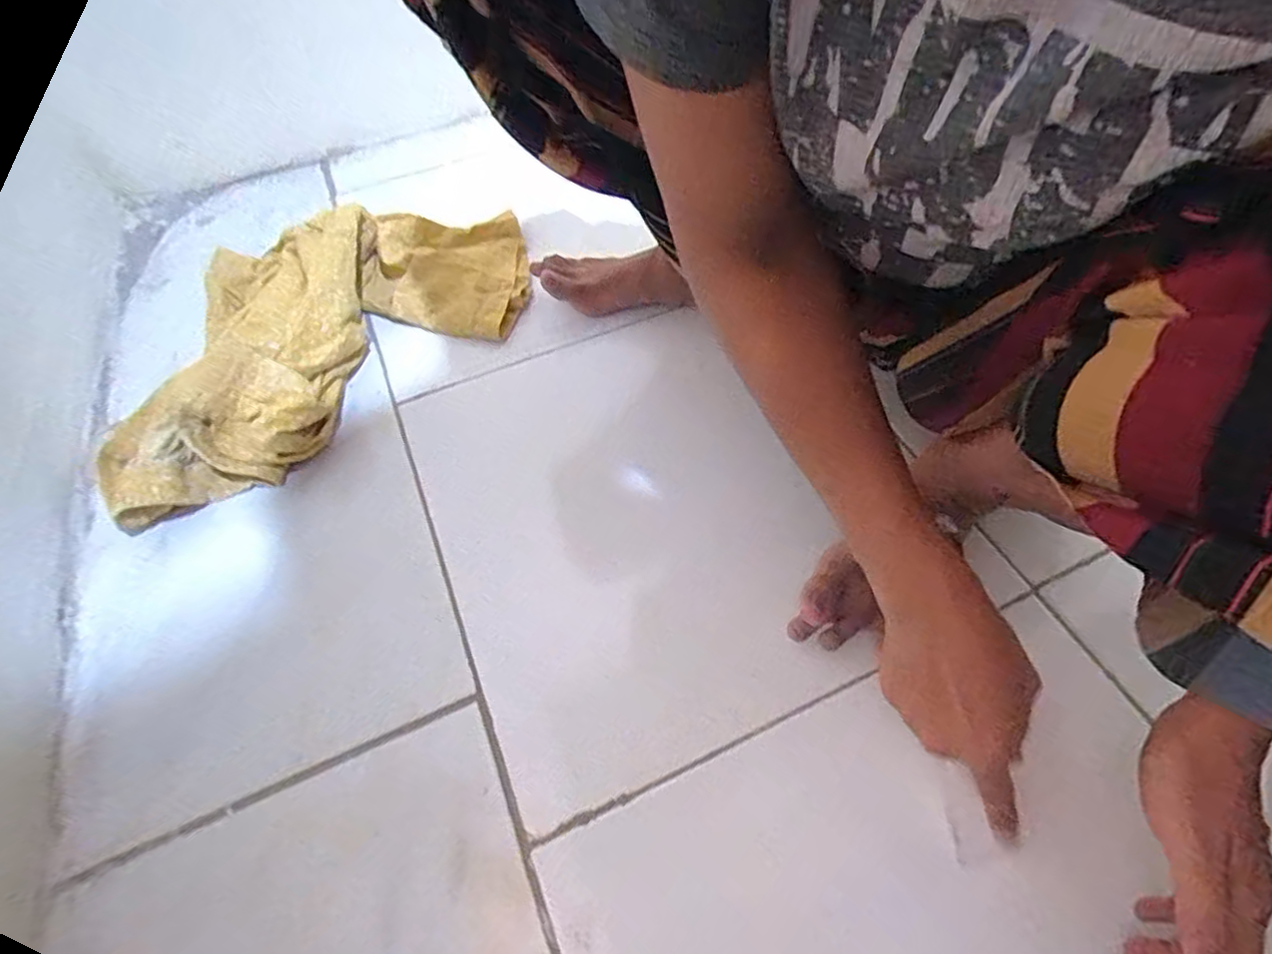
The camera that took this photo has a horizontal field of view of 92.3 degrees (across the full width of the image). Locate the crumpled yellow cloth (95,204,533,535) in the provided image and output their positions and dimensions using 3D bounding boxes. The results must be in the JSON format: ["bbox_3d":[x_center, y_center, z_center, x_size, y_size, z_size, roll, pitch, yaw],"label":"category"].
[{"bbox_3d":[-0.292,-0.140,0.596,0.192,0.108,0.442,38,68,24],"label":"crumpled yellow cloth"}]

